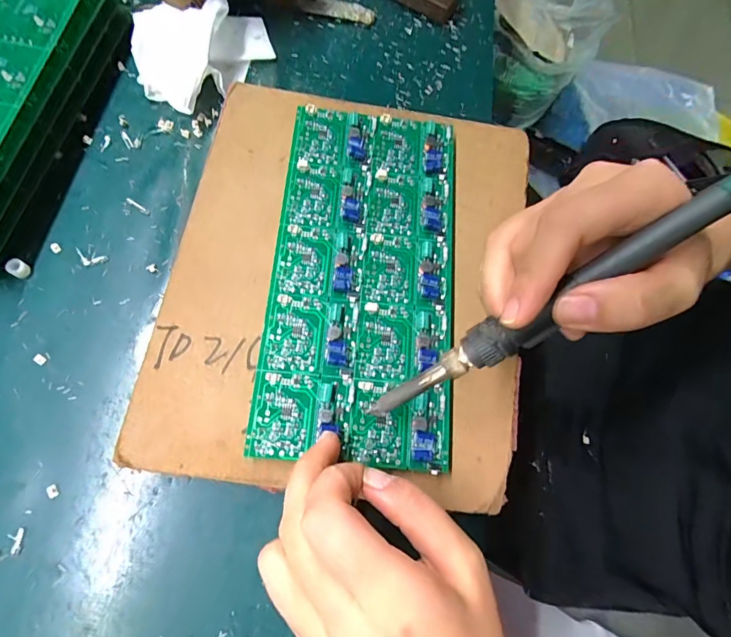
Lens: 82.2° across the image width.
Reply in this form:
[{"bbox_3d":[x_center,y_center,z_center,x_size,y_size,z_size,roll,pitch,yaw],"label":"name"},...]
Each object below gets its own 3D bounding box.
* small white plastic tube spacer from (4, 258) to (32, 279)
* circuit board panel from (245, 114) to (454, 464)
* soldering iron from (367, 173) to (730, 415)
[{"bbox_3d":[-0.213,-0.031,0.256,0.010,0.010,0.010,0,71,1],"label":"small white plastic tube spacer"},{"bbox_3d":[-0.002,-0.031,0.250,0.104,0.013,0.219,4,72,2],"label":"circuit board panel"},{"bbox_3d":[0.081,-0.008,0.173,0.194,0.015,0.016,-36,72,16],"label":"soldering iron"}]

